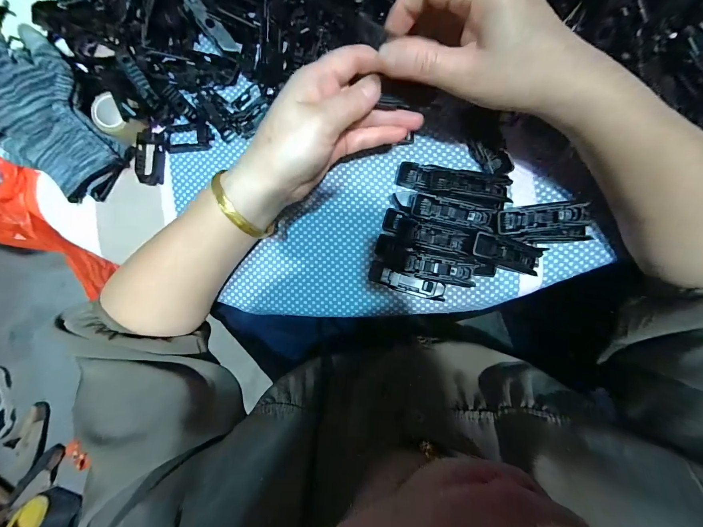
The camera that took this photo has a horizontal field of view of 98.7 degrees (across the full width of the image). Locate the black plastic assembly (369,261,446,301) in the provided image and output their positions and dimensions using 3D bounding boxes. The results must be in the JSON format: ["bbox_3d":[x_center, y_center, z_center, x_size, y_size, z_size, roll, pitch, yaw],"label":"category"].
[{"bbox_3d":[0.047,0.016,0.261,0.066,0.011,0.017,19,94,6],"label":"black plastic assembly"}]

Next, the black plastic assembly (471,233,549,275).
[{"bbox_3d":[0.128,-0.008,0.245,0.062,0.009,0.023,16,91,-11],"label":"black plastic assembly"}]

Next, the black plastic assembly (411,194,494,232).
[{"bbox_3d":[0.079,-0.039,0.235,0.062,0.019,0.018,15,93,7],"label":"black plastic assembly"}]

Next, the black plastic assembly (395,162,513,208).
[{"bbox_3d":[0.083,-0.066,0.251,0.091,0.017,0.024,11,93,7],"label":"black plastic assembly"}]

